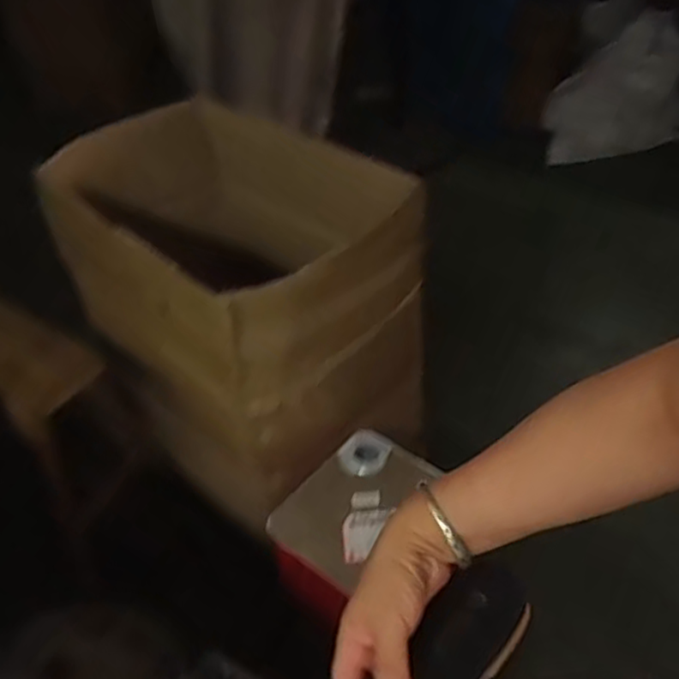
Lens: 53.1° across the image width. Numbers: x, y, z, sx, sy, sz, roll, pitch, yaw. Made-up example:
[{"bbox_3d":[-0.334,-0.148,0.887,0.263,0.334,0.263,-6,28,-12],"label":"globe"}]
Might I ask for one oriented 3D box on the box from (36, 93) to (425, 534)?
[{"bbox_3d":[-0.215,-0.096,1.246,0.667,0.491,0.418,33,58,29],"label":"box"}]

